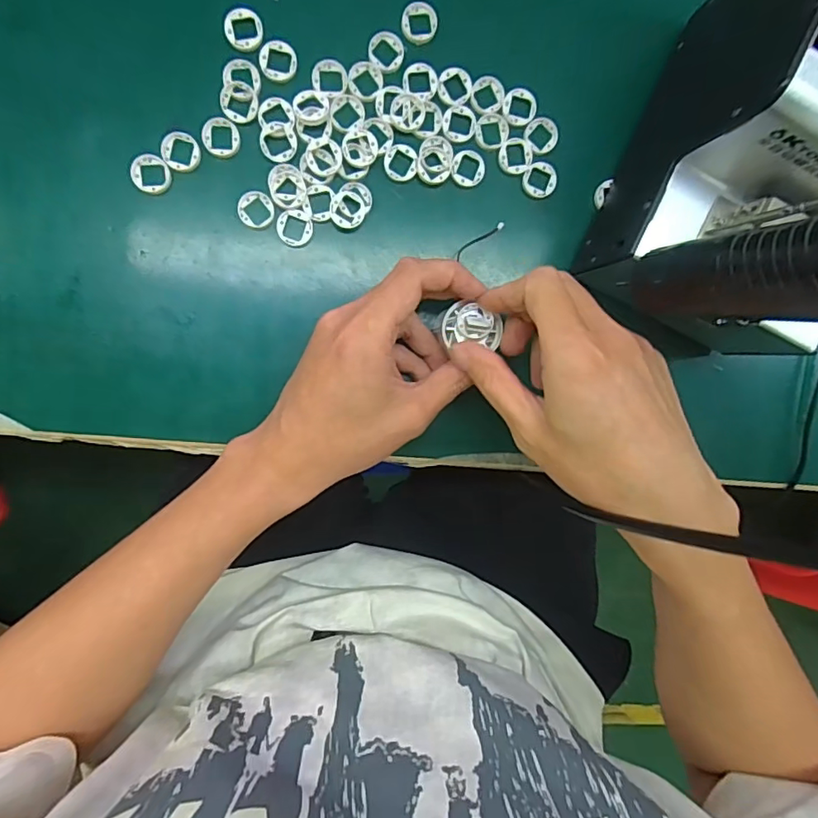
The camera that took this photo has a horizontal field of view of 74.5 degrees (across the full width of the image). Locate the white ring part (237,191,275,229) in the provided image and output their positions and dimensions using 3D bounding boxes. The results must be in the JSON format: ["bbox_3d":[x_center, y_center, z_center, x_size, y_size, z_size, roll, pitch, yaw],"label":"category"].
[{"bbox_3d":[-0.094,-0.122,0.329,0.021,0.004,0.022,-1,96,-8],"label":"white ring part"}]

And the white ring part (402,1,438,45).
[{"bbox_3d":[0.007,-0.239,0.333,0.022,0.004,0.024,2,95,-8],"label":"white ring part"}]

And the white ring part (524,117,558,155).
[{"bbox_3d":[0.086,-0.177,0.348,0.023,0.004,0.021,-1,96,-8],"label":"white ring part"}]

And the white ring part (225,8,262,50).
[{"bbox_3d":[-0.098,-0.225,0.319,0.021,0.004,0.024,6,95,-8],"label":"white ring part"}]

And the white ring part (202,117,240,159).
[{"bbox_3d":[-0.113,-0.163,0.322,0.022,0.004,0.022,-1,96,-8],"label":"white ring part"}]

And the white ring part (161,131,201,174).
[{"bbox_3d":[-0.136,-0.154,0.321,0.021,0.004,0.022,-1,96,-8],"label":"white ring part"}]

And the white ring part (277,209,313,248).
[{"bbox_3d":[-0.071,-0.111,0.332,0.021,0.004,0.022,1,95,-8],"label":"white ring part"}]

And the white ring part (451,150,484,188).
[{"bbox_3d":[0.037,-0.153,0.342,0.021,0.004,0.021,1,95,-8],"label":"white ring part"}]

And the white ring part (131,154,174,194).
[{"bbox_3d":[-0.153,-0.140,0.321,0.023,0.004,0.022,-1,96,-8],"label":"white ring part"}]

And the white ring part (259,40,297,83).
[{"bbox_3d":[-0.078,-0.208,0.321,0.022,0.004,0.022,-1,96,-8],"label":"white ring part"}]

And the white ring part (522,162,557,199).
[{"bbox_3d":[0.085,-0.148,0.347,0.024,0.004,0.021,-34,99,-3],"label":"white ring part"}]

